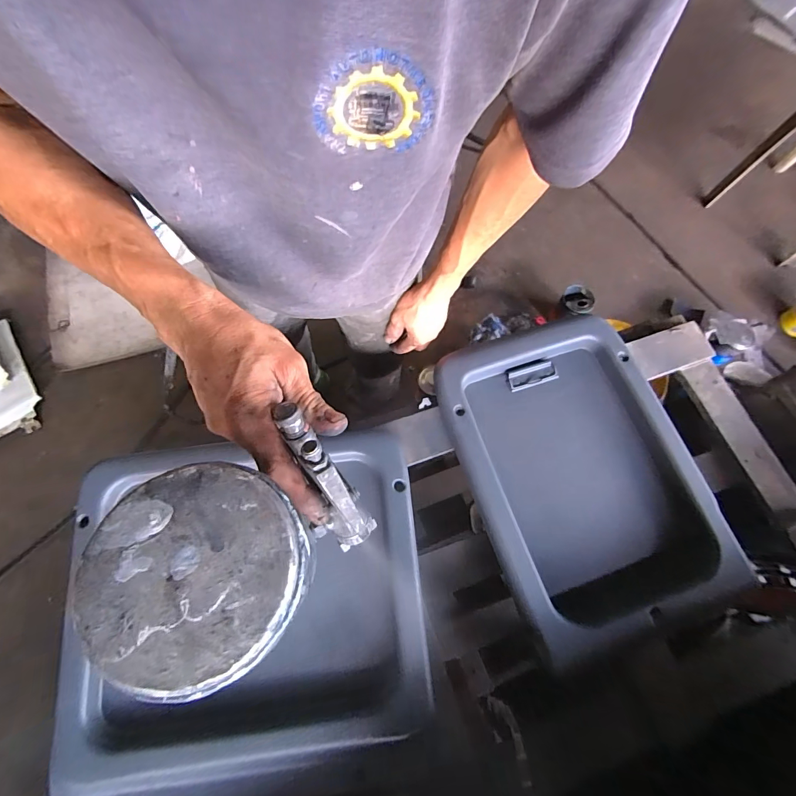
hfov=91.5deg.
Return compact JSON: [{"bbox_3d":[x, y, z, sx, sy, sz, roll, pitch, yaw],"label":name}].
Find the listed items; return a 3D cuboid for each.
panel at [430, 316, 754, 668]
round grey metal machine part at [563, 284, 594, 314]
[{"bbox_3d":[0.239,0.091,0.531,0.291,0.054,0.406,-17,71,-7],"label":"panel"},{"bbox_3d":[0.612,-0.328,1.314,0.095,0.048,0.111,31,72,9],"label":"round grey metal machine part"}]

